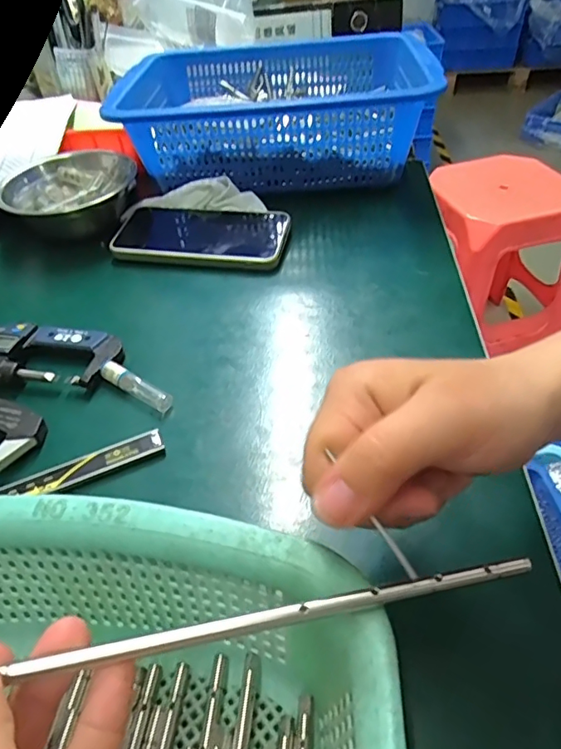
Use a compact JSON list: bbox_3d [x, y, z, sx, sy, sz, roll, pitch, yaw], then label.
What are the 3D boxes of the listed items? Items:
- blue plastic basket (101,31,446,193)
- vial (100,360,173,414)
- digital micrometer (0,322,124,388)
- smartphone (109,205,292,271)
[{"bbox_3d":[0.001,-0.276,0.543,0.299,0.095,0.240,-1,45,7],"label":"blue plastic basket"},{"bbox_3d":[-0.096,0.008,0.342,0.059,0.013,0.011,23,53,28],"label":"vial"},{"bbox_3d":[-0.204,-0.013,0.366,0.178,0.022,0.051,0,45,8],"label":"digital micrometer"},{"bbox_3d":[-0.077,-0.125,0.463,0.169,0.016,0.081,6,46,14],"label":"smartphone"}]

